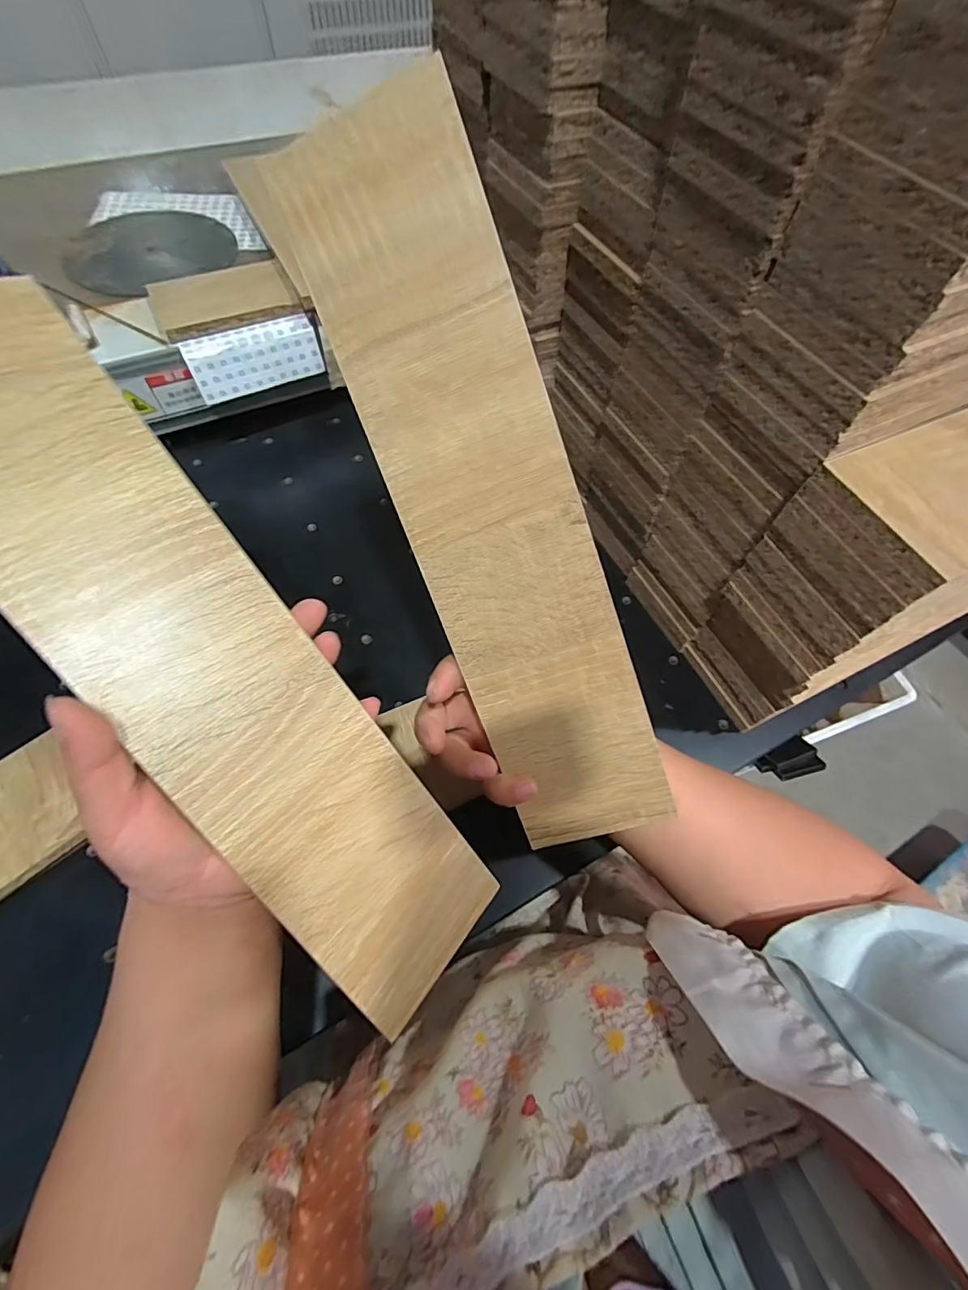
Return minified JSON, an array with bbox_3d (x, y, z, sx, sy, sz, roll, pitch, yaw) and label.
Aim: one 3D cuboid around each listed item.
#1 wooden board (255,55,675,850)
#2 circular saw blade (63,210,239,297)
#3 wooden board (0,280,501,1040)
[{"bbox_3d":[0.007,-0.059,0.256,0.088,0.004,0.366,-18,103,13],"label":"wooden board"},{"bbox_3d":[-0.380,-0.450,0.564,0.172,0.010,0.175,1,62,-2],"label":"circular saw blade"},{"bbox_3d":[-0.120,0.014,0.231,0.091,0.005,0.365,-43,104,-37],"label":"wooden board"}]

